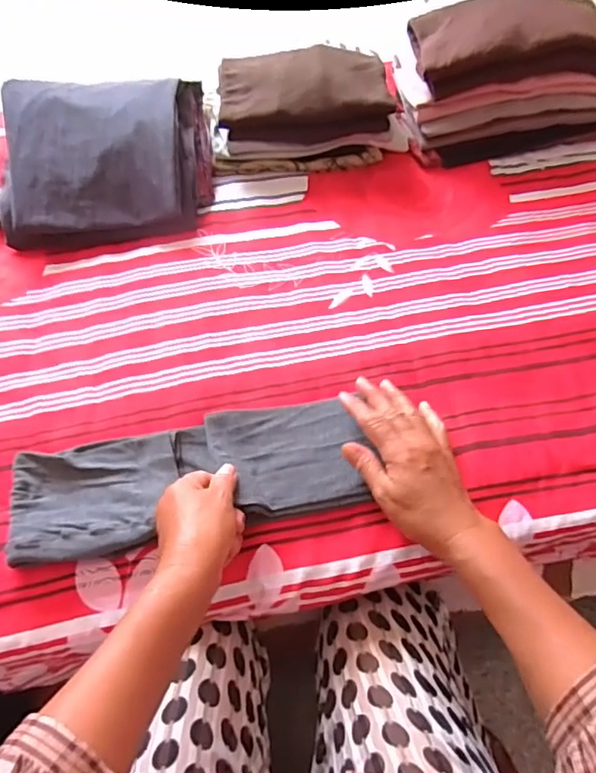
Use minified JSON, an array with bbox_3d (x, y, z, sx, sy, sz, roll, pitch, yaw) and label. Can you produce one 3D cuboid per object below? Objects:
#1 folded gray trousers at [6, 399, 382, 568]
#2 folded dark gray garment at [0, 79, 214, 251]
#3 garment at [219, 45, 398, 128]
[{"bbox_3d":[-0.102,0.084,0.514,0.316,0.024,0.107,-11,56,-5],"label":"folded gray trousers"},{"bbox_3d":[-0.255,-0.299,0.718,0.266,0.095,0.232,-4,56,1],"label":"folded dark gray garment"},{"bbox_3d":[0.007,-0.411,0.745,0.228,0.042,0.119,-2,55,2],"label":"garment"}]

